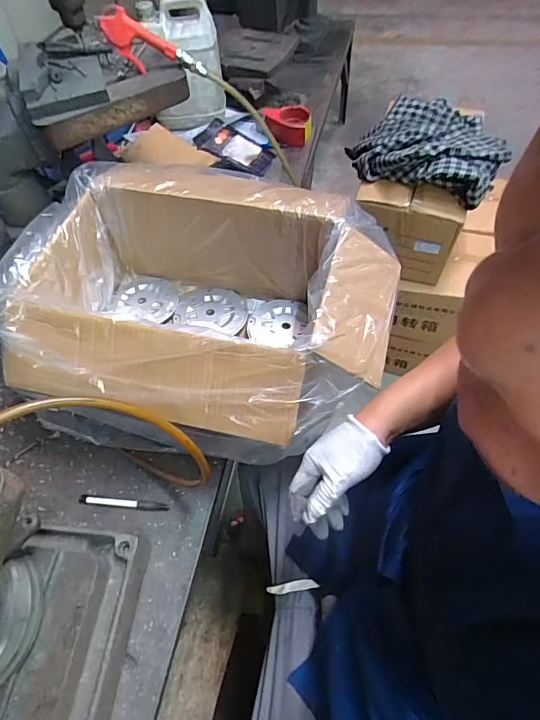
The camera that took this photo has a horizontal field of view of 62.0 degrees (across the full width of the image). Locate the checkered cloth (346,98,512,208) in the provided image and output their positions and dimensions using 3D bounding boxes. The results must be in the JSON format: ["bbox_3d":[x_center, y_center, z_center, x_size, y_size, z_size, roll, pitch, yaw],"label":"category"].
[{"bbox_3d":[0.362,-0.512,1.060,0.361,0.096,0.279,25,63,18],"label":"checkered cloth"}]

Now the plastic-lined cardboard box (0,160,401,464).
[{"bbox_3d":[-0.096,-0.087,0.747,0.558,0.229,0.449,14,60,13],"label":"plastic-lined cardboard box"}]

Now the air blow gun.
[{"bbox_3d":[-0.196,-0.523,0.759,0.182,0.075,0.028,14,55,-21],"label":"air blow gun"}]

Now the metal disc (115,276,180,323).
[{"bbox_3d":[-0.242,-0.123,0.883,0.128,0.013,0.111,14,51,13],"label":"metal disc"}]

